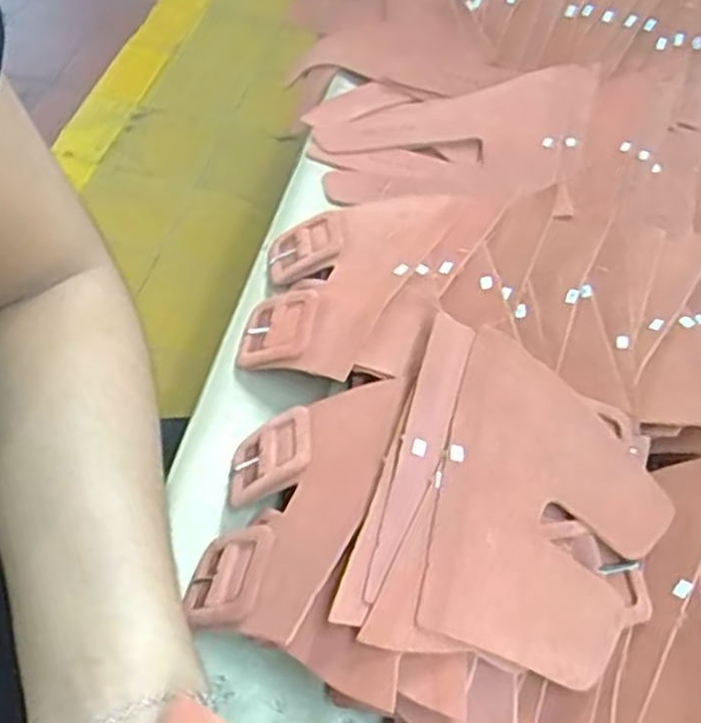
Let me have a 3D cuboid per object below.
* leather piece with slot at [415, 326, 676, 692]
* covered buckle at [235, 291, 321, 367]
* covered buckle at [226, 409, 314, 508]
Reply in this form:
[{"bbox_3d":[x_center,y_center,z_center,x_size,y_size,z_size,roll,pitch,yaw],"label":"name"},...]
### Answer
[{"bbox_3d":[0.089,0.061,0.354,0.098,0.009,0.147,18,55,4],"label":"leather piece with slot"},{"bbox_3d":[-0.043,-0.019,0.462,0.052,0.006,0.046,-5,57,38],"label":"covered buckle"},{"bbox_3d":[-0.043,0.050,0.413,0.055,0.008,0.040,-31,38,21],"label":"covered buckle"}]

